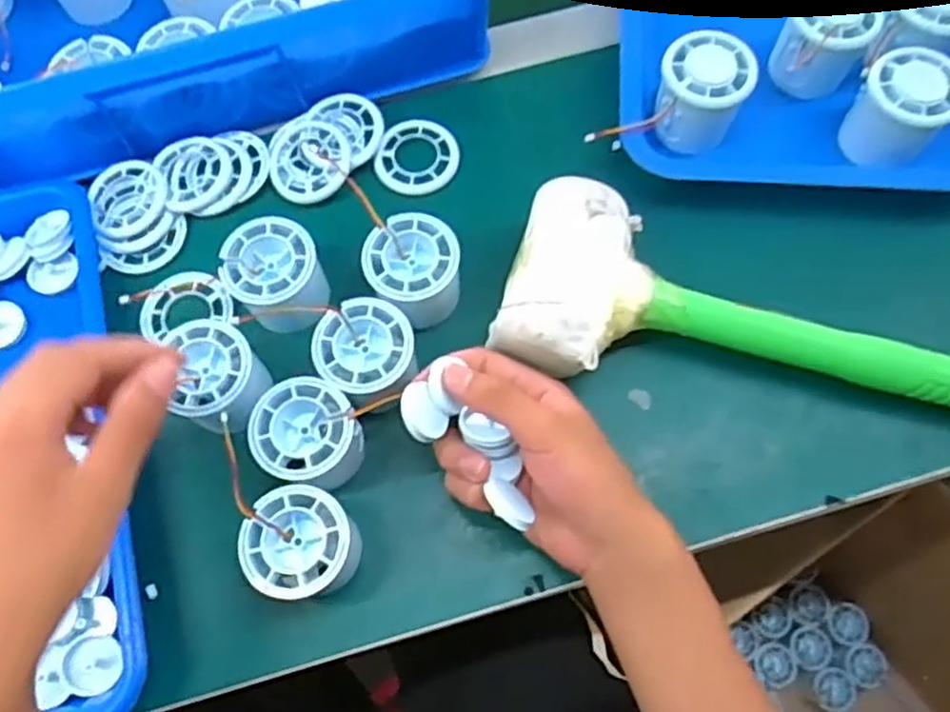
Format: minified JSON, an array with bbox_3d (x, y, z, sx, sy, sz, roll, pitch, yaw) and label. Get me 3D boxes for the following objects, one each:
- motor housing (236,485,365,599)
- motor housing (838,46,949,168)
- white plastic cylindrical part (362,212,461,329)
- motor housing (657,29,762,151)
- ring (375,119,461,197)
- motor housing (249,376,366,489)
[{"bbox_3d":[-0.092,0.103,0.400,0.052,0.056,0.054,-1,70,2],"label":"motor housing"},{"bbox_3d":[0.270,-0.155,0.470,0.055,0.061,0.052,-1,70,2],"label":"motor housing"},{"bbox_3d":[-0.037,-0.050,0.449,0.054,0.050,0.054,-1,70,2],"label":"white plastic cylindrical part"},{"bbox_3d":[0.146,-0.169,0.479,0.054,0.055,0.053,-1,70,2],"label":"motor housing"},{"bbox_3d":[-0.038,-0.136,0.502,0.053,0.010,0.056,-1,70,2],"label":"ring"},{"bbox_3d":[-0.093,0.046,0.416,0.052,0.051,0.053,-1,70,2],"label":"motor housing"}]

